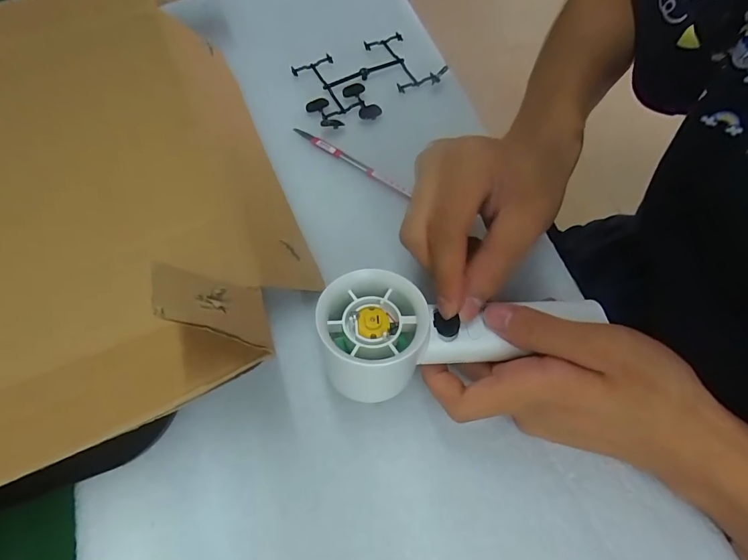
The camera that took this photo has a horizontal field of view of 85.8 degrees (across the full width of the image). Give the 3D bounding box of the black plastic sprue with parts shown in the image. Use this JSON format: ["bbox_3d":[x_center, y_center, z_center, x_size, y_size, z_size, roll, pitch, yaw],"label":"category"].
[{"bbox_3d":[-0.008,-0.175,0.348,0.116,0.012,0.083,-28,68,-13],"label":"black plastic sprue with parts"}]

